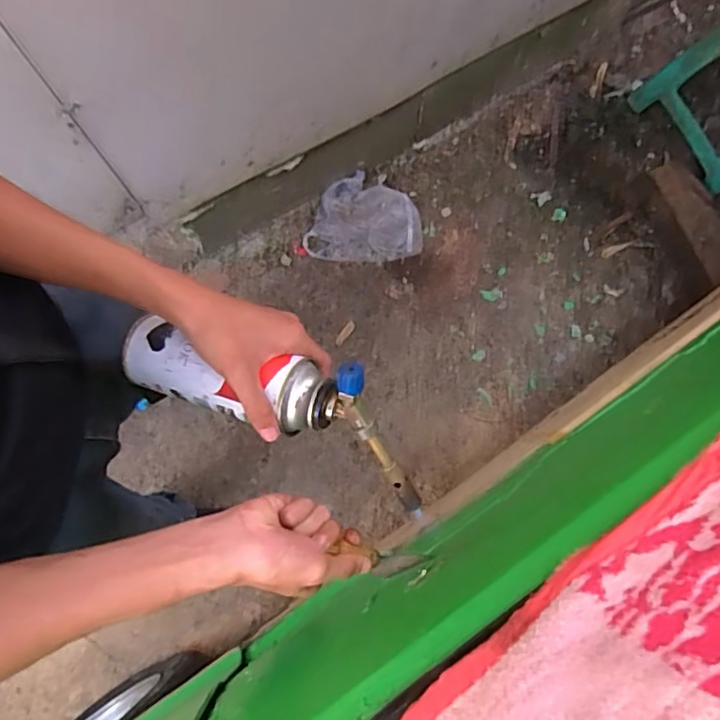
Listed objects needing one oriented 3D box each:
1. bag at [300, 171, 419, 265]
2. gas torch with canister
[{"bbox_3d":[0.009,-0.336,1.382,0.279,0.071,0.182,-1,78,-2],"label":"bag"},{"bbox_3d":[-0.078,0.033,0.474,0.260,0.091,0.080,18,78,7],"label":"gas torch with canister"}]

